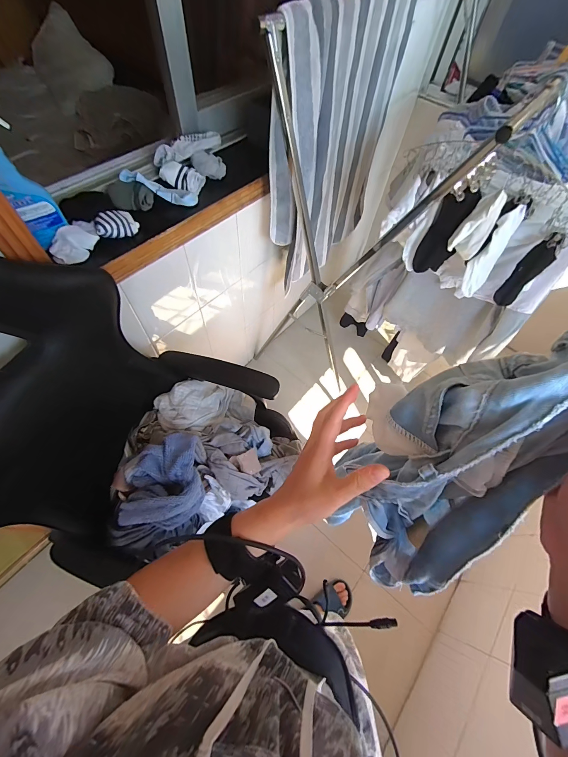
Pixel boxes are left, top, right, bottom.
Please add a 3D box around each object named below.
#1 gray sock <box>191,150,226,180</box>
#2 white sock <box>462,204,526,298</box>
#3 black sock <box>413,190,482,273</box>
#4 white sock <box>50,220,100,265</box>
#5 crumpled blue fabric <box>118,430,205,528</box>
[{"bbox_3d":[-0.209,-0.597,0.849,0.086,0.041,0.064,18,62,6],"label":"gray sock"},{"bbox_3d":[0.501,-0.296,0.737,0.058,0.207,0.061,-38,70,-21],"label":"white sock"},{"bbox_3d":[0.406,-0.362,0.768,0.086,0.213,0.057,30,64,12],"label":"black sock"},{"bbox_3d":[-0.471,-0.314,0.690,0.083,0.040,0.122,23,62,8],"label":"white sock"},{"bbox_3d":[-0.283,0.236,0.734,0.180,0.067,0.220,6,61,-1],"label":"crumpled blue fabric"}]

